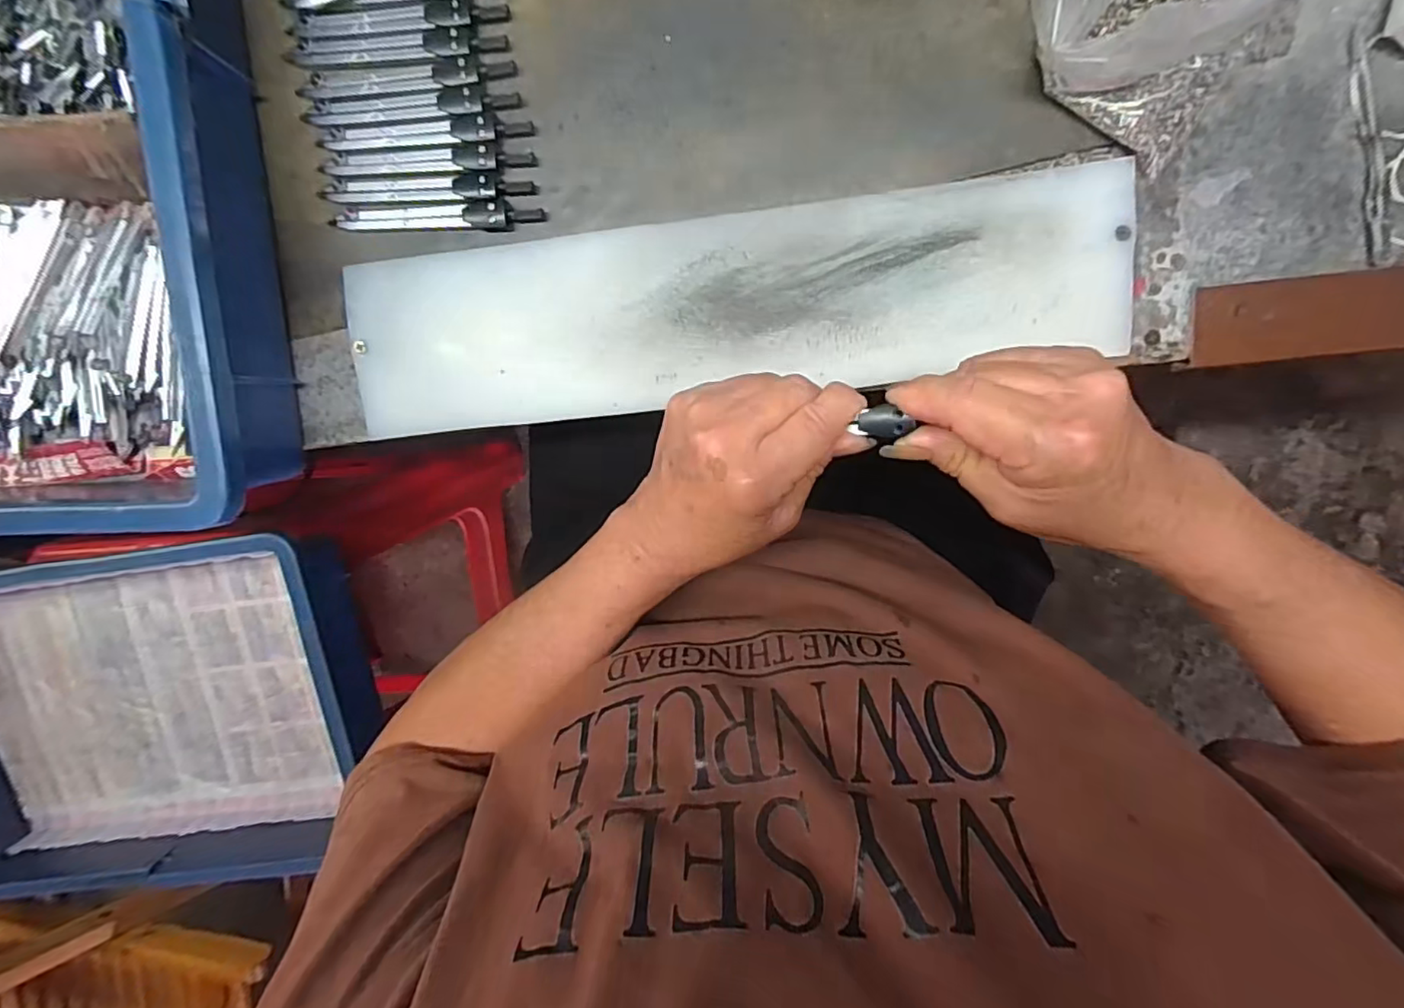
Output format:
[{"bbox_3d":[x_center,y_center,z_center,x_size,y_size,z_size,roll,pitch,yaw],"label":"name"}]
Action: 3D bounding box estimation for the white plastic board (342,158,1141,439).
[{"bbox_3d":[0.013,-0.102,0.314,0.396,0.012,0.091,-7,99,3],"label":"white plastic board"}]

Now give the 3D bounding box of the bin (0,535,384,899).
[{"bbox_3d":[-0.497,0.182,0.527,0.406,0.087,0.271,-8,99,3],"label":"bin"}]

